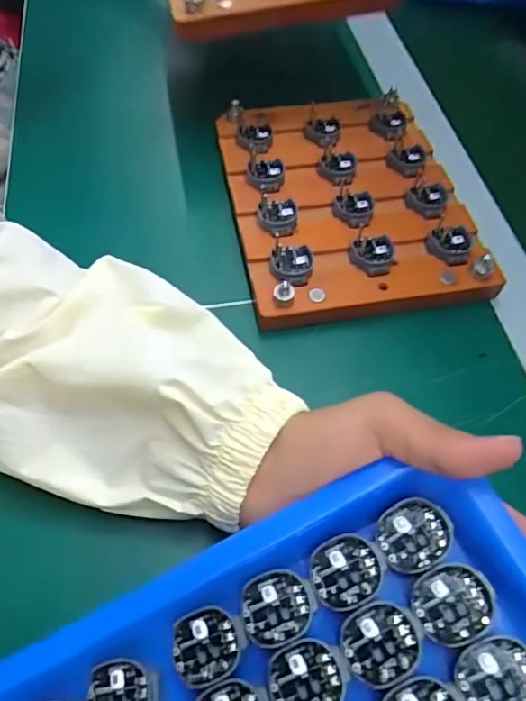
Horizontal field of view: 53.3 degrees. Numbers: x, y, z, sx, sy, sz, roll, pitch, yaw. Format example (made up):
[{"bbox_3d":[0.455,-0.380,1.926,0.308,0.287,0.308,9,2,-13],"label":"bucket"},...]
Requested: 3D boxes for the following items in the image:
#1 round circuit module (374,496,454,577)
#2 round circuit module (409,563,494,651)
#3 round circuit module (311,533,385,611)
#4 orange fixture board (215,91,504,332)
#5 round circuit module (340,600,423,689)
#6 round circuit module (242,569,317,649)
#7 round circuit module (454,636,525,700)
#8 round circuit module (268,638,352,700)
[{"bbox_3d":[0.059,0.072,0.205,0.028,0.006,0.025,-29,64,-14],"label":"round circuit module"},{"bbox_3d":[0.069,0.092,0.191,0.028,0.008,0.025,-28,64,-14],"label":"round circuit module"},{"bbox_3d":[0.033,0.086,0.203,0.028,0.005,0.025,-14,62,-7],"label":"round circuit module"},{"bbox_3d":[0.054,-0.105,0.349,0.145,0.022,0.183,-10,61,-4],"label":"orange fixture board"},{"bbox_3d":[0.043,0.105,0.189,0.025,0.005,0.028,37,67,19],"label":"round circuit module"},{"bbox_3d":[0.006,0.098,0.201,0.028,0.004,0.024,-23,63,-11],"label":"round circuit module"},{"bbox_3d":[0.081,0.111,0.176,0.028,0.005,0.025,-8,61,-4],"label":"round circuit module"},{"bbox_3d":[0.016,0.119,0.188,0.024,0.005,0.029,33,66,18],"label":"round circuit module"}]

